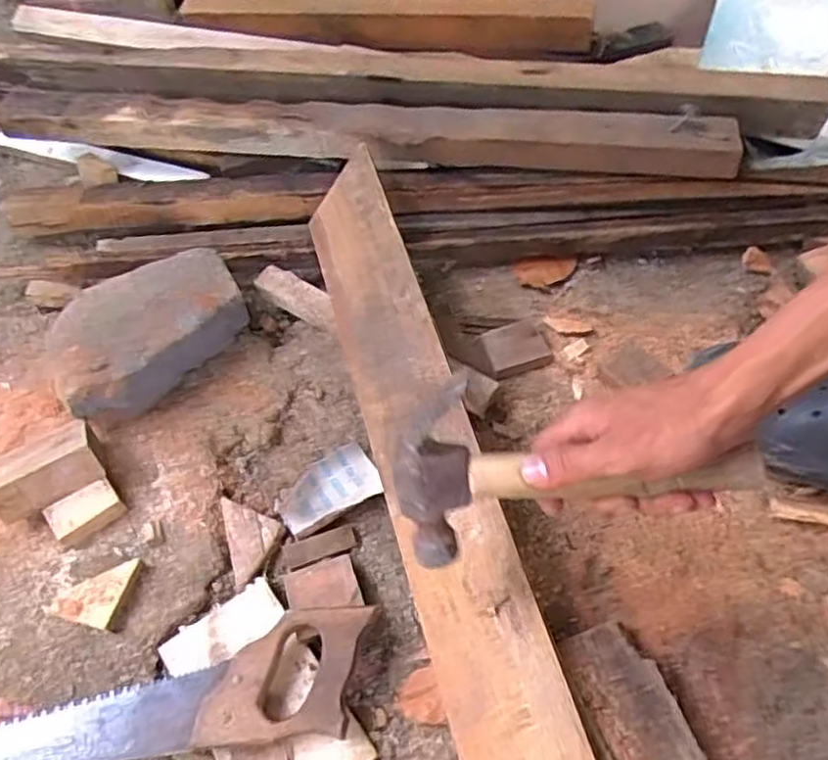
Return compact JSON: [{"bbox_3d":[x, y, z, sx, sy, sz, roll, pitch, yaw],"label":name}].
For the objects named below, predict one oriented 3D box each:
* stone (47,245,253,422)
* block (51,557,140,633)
[{"bbox_3d":[-0.269,-0.048,0.713,0.186,0.079,0.129,-24,57,-13],"label":"stone"},{"bbox_3d":[-0.271,0.180,0.591,0.057,0.018,0.059,12,57,12],"label":"block"}]

